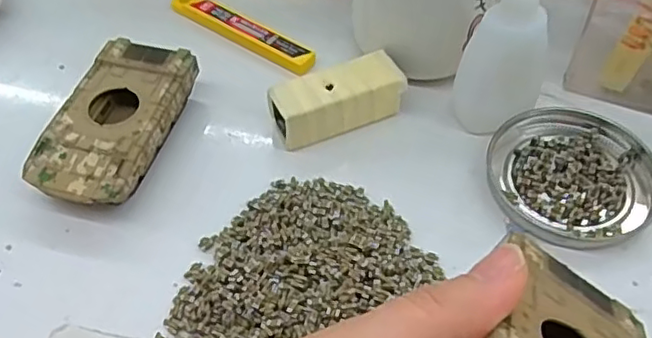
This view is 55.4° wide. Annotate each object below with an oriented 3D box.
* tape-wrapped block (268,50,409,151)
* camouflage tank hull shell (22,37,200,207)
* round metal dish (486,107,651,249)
[{"bbox_3d":[0.004,-0.036,0.318,0.068,0.026,0.024,-21,54,-14],"label":"tape-wrapped block"},{"bbox_3d":[-0.103,-0.021,0.311,0.050,0.025,0.096,13,54,12],"label":"camouflage tank hull shell"},{"bbox_3d":[0.120,0.000,0.302,0.077,0.009,0.081,-1,52,1],"label":"round metal dish"}]

